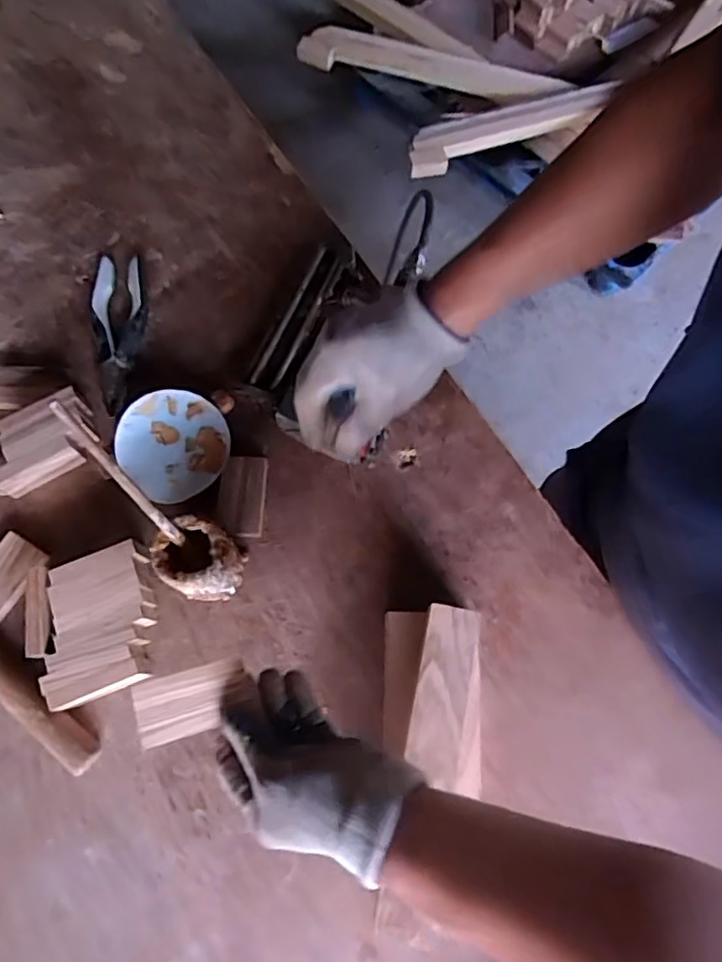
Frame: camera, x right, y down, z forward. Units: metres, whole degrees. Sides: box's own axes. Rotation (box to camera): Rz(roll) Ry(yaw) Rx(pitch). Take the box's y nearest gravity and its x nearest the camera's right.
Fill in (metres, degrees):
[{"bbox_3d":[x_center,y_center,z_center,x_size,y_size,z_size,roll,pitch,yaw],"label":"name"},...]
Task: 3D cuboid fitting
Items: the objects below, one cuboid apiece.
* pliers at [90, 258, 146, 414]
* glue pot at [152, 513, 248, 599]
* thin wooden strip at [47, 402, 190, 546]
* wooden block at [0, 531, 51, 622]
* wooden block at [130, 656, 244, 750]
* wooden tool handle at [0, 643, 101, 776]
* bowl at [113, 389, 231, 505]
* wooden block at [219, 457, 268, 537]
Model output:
[{"bbox_3d":[-0.271,-0.171,0.702,0.058,0.022,0.192,-6,72,-3],"label":"pliers"},{"bbox_3d":[-0.149,0.075,0.588,0.063,0.087,0.062,0,72,-1],"label":"glue pot"},{"bbox_3d":[-0.187,0.001,0.495,0.011,0.171,0.009,-36,47,-10],"label":"thin wooden strip"},{"bbox_3d":[-0.355,0.096,0.621,0.048,0.019,0.081,33,74,9],"label":"wooden block"},{"bbox_3d":[-0.124,0.160,0.455,0.077,0.010,0.044,-16,74,-4],"label":"wooden block"},{"bbox_3d":[-0.330,0.183,0.583,0.223,0.034,0.035,38,75,11],"label":"wooden tool handle"},{"bbox_3d":[-0.195,-0.040,0.650,0.109,0.031,0.106,0,74,0],"label":"bowl"},{"bbox_3d":[-0.123,0.014,0.645,0.044,0.008,0.081,4,72,0],"label":"wooden block"}]

